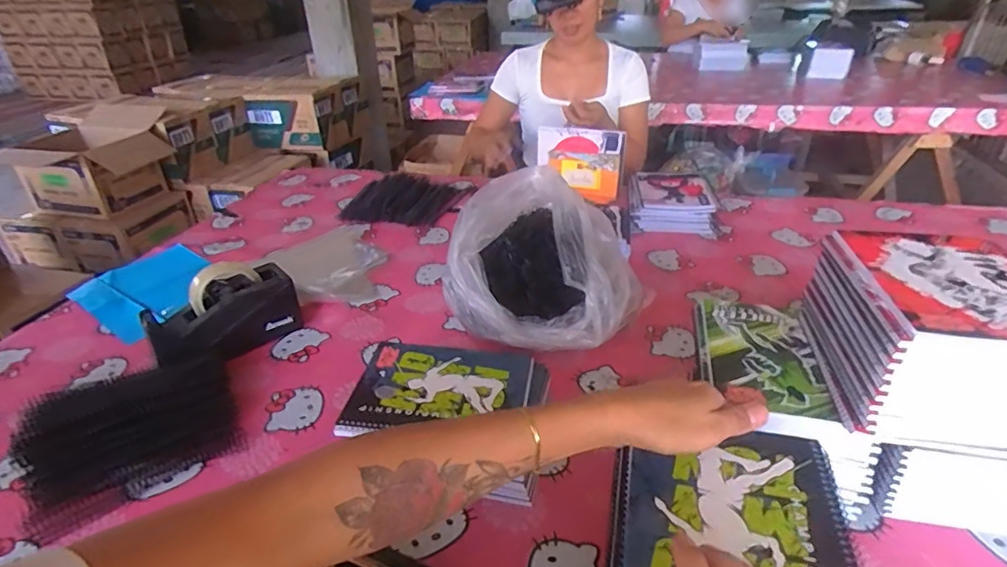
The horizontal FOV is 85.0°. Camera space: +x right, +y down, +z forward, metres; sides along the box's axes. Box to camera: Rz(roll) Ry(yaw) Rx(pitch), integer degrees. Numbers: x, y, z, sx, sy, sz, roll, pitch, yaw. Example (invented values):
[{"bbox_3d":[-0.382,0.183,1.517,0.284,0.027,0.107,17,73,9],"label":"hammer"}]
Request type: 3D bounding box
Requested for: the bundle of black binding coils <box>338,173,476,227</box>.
[{"bbox_3d":[-0.226,-0.194,1.252,0.246,0.042,0.231,9,33,18],"label":"bundle of black binding coils"}]

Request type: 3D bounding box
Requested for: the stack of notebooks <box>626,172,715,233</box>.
[{"bbox_3d":[0.351,-0.170,1.164,0.168,0.062,0.189,3,31,9],"label":"stack of notebooks"}]

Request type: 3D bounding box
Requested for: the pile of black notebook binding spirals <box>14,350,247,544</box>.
[{"bbox_3d":[-0.443,0.173,0.656,0.220,0.057,0.194,-19,34,-27],"label":"pile of black notebook binding spirals"}]

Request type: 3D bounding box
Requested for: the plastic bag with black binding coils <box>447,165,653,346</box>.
[{"bbox_3d":[0.064,-0.012,0.785,0.257,0.198,0.233,25,40,37],"label":"plastic bag with black binding coils"}]

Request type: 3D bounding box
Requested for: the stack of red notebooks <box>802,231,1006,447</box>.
[{"bbox_3d":[0.408,0.044,0.532,0.160,0.113,0.196,4,32,10],"label":"stack of red notebooks"}]

